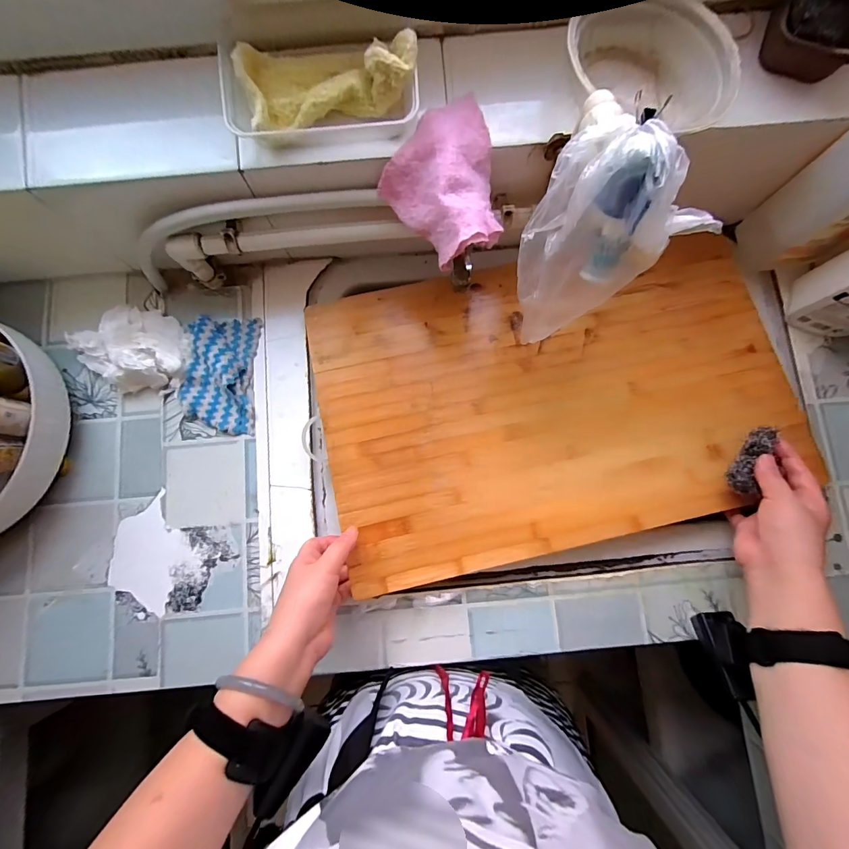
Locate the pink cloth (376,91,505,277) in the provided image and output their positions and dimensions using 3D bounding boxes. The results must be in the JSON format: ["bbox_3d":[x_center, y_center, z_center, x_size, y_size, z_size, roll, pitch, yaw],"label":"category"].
[{"bbox_3d":[0.031,-0.224,0.371,0.112,0.045,0.124,-37,84,-5],"label":"pink cloth"}]

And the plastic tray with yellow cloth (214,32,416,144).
[{"bbox_3d":[-0.096,-0.304,0.348,0.178,0.046,0.102,-7,82,-2],"label":"plastic tray with yellow cloth"}]

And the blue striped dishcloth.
[{"bbox_3d":[-0.247,-0.061,0.475,0.082,0.018,0.142,0,82,-1],"label":"blue striped dishcloth"}]

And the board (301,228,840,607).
[{"bbox_3d":[0.158,-0.037,0.467,0.545,0.032,0.340,-13,82,-2],"label":"board"}]

